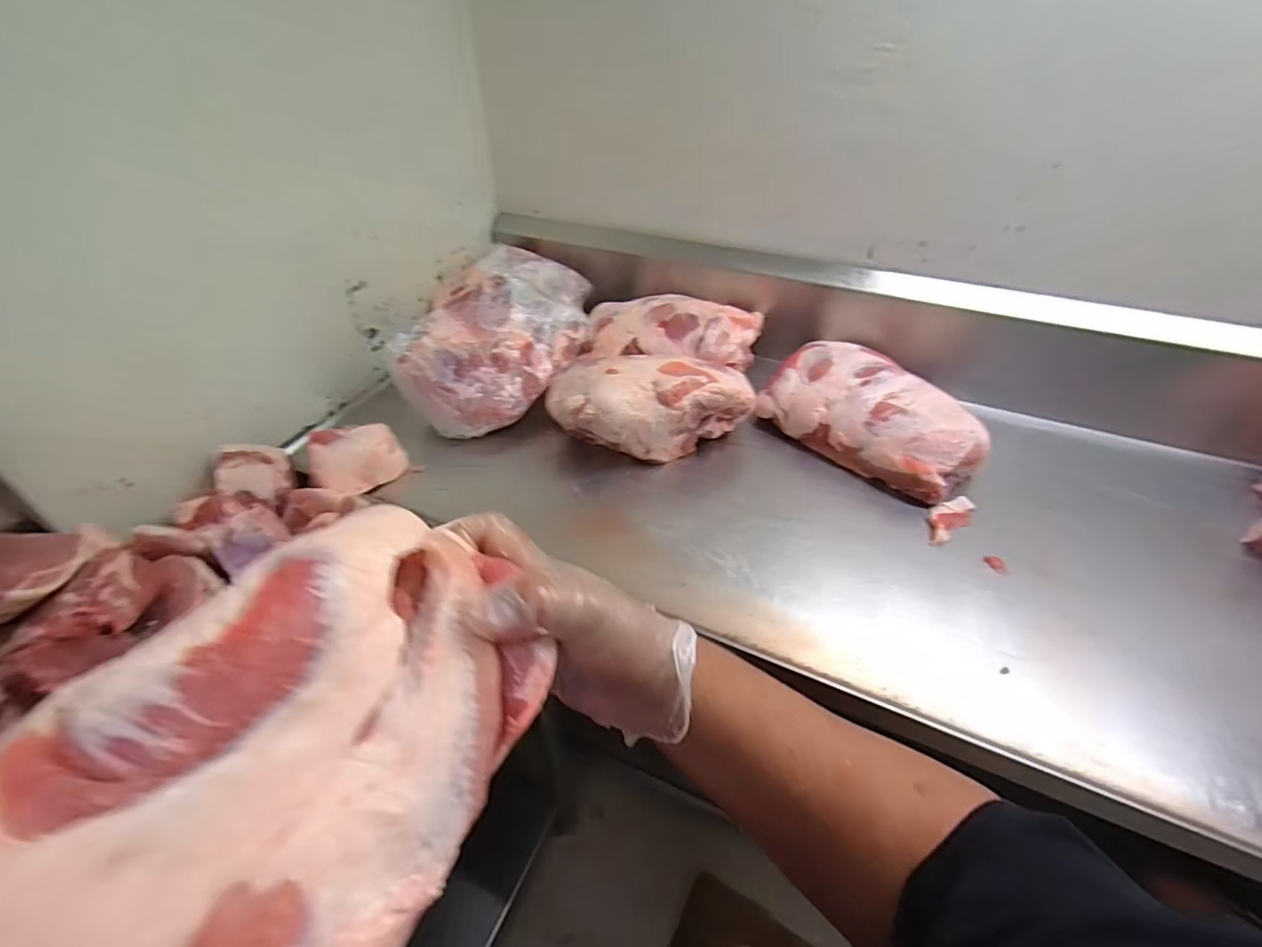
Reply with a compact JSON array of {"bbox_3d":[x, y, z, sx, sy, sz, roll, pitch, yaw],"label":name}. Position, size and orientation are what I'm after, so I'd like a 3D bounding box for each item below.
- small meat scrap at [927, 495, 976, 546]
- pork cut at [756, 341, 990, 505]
[{"bbox_3d":[0.459,0.065,0.804,0.104,0.014,0.048,-23,46,-24],"label":"small meat scrap"},{"bbox_3d":[0.398,-0.097,0.904,0.190,0.122,0.336,-32,50,-31],"label":"pork cut"}]

